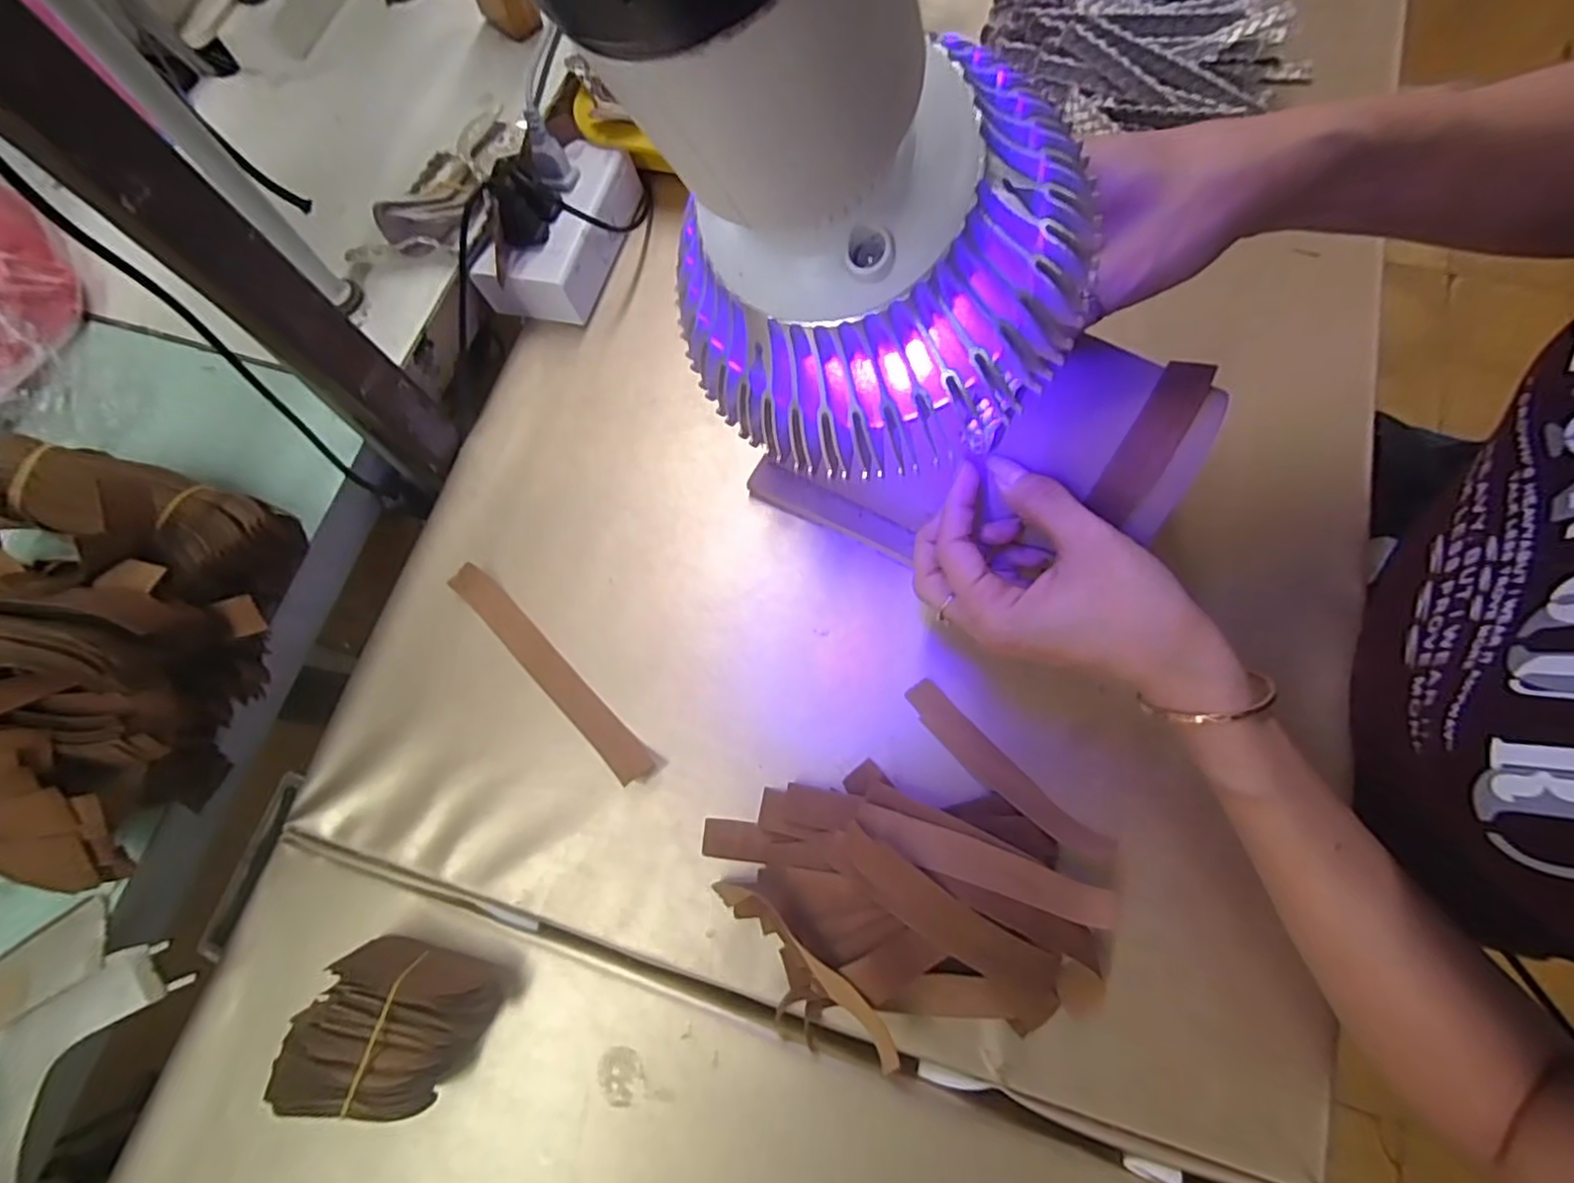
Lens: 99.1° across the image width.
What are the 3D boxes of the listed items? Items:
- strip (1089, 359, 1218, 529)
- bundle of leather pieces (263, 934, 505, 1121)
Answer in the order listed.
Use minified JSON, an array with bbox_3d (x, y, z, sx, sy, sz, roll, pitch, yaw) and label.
[{"bbox_3d":[0.158,-0.070,0.286,0.021,0.023,0.081,32,87,10],"label":"strip"},{"bbox_3d":[-0.180,0.203,0.313,0.077,0.054,0.060,9,74,6],"label":"bundle of leather pieces"}]

